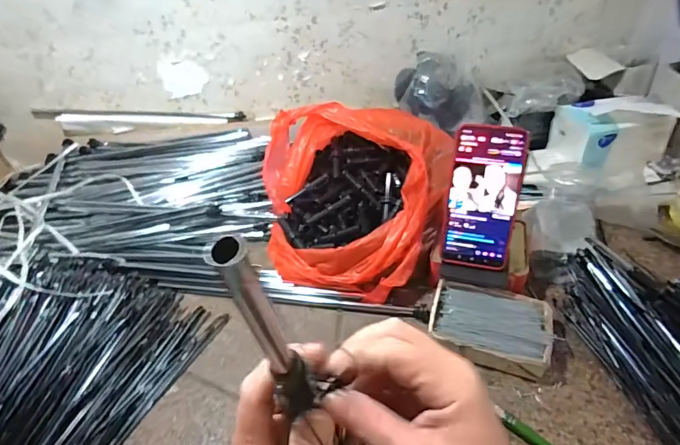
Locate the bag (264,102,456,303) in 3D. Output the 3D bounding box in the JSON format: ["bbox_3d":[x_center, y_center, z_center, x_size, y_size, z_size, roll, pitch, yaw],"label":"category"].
[{"bbox_3d":[0.010,-0.044,0.594,0.256,0.131,0.246,5,43,12],"label":"bag"}]

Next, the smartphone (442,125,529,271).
[{"bbox_3d":[0.165,-0.027,0.495,0.076,0.163,0.011,7,14,15],"label":"smartphone"}]

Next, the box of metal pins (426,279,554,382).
[{"bbox_3d":[0.173,0.124,0.499,0.130,0.043,0.091,11,44,19],"label":"box of metal pins"}]

